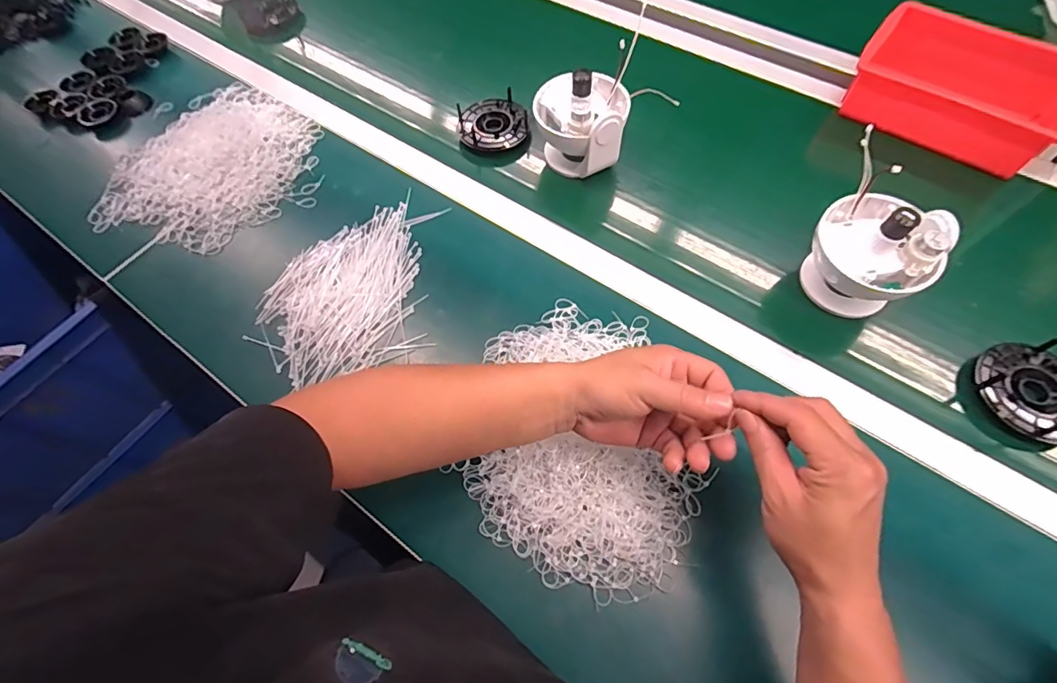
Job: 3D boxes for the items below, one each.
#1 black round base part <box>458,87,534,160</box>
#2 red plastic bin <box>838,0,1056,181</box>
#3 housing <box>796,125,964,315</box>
[{"bbox_3d":[-0.048,-0.302,0.689,0.096,0.037,0.095,-1,68,3],"label":"black round base part"},{"bbox_3d":[0.560,-0.333,0.633,0.244,0.077,0.173,33,66,12],"label":"red plastic bin"},{"bbox_3d":[0.354,-0.095,0.511,0.135,0.120,0.114,38,68,16],"label":"housing"}]

